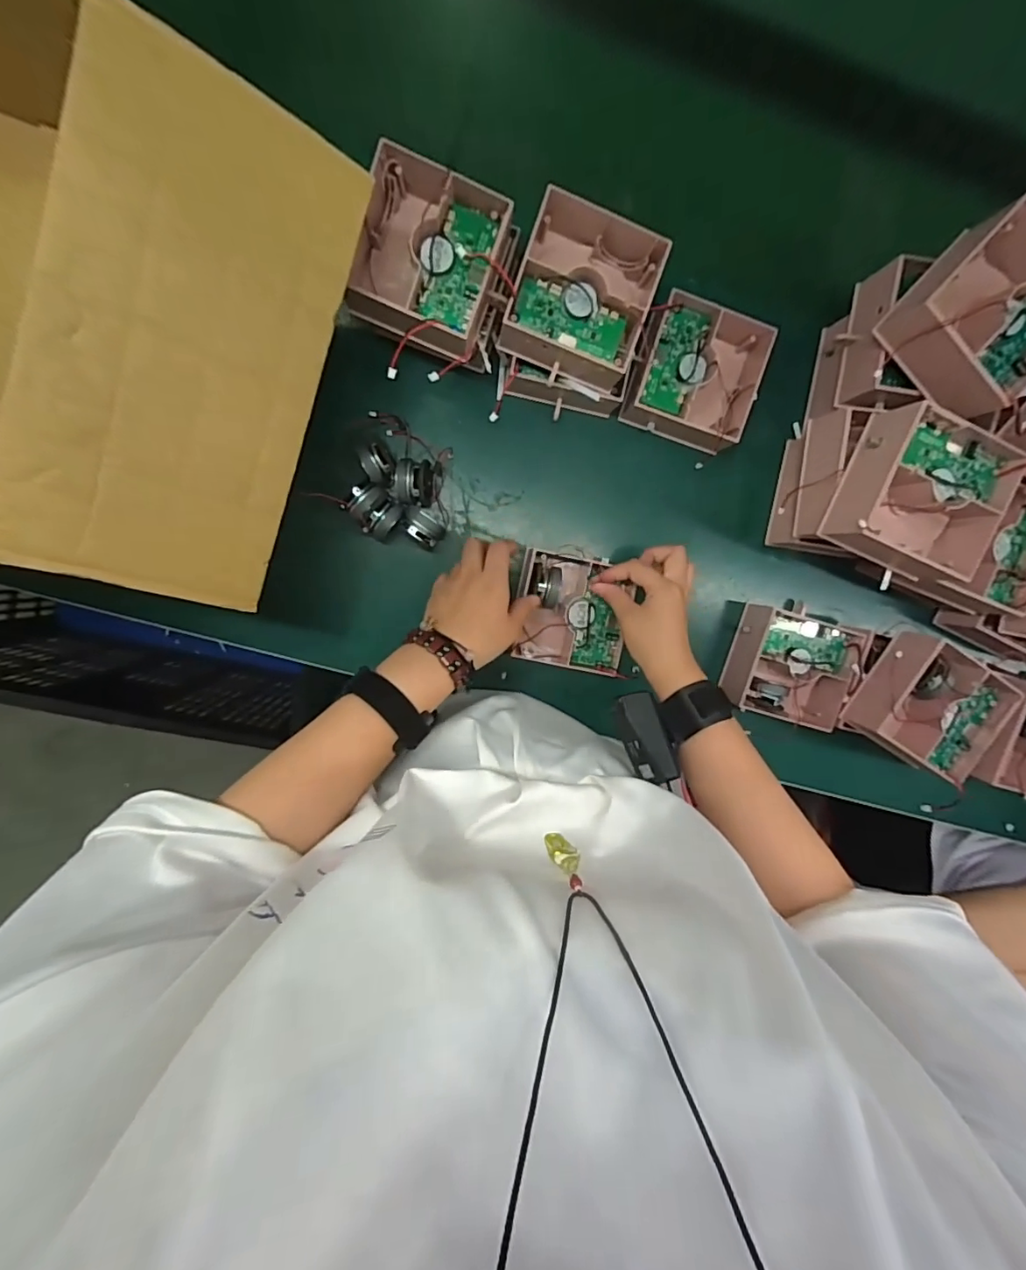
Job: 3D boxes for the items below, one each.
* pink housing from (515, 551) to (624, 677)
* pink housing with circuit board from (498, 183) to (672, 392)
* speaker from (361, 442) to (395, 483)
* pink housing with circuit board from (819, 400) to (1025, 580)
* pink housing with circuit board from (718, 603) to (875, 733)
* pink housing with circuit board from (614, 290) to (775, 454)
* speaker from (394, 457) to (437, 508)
[{"bbox_3d":[0.053,-0.020,0.503,0.098,0.048,0.105,5,97,-6],"label":"pink housing"},{"bbox_3d":[0.055,-0.265,0.420,0.105,0.048,0.110,18,95,-7],"label":"pink housing with circuit board"},{"bbox_3d":[-0.119,-0.150,0.473,0.022,0.029,0.030,-27,99,-1],"label":"speaker"},{"bbox_3d":[0.314,-0.106,0.412,0.104,0.049,0.106,22,95,-8],"label":"pink housing with circuit board"},{"bbox_3d":[0.274,0.032,0.527,0.106,0.045,0.101,15,96,-7],"label":"pink housing with circuit board"},{"bbox_3d":[0.163,-0.236,0.488,0.110,0.049,0.113,19,95,-7],"label":"pink housing with circuit board"},{"bbox_3d":[-0.087,-0.136,0.480,0.034,0.038,0.038,0,97,-5],"label":"speaker"}]

